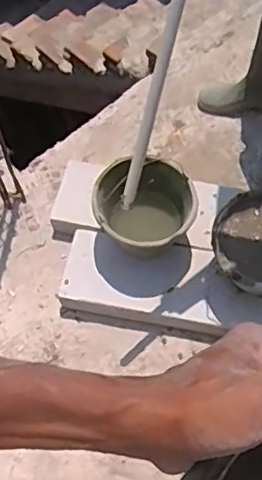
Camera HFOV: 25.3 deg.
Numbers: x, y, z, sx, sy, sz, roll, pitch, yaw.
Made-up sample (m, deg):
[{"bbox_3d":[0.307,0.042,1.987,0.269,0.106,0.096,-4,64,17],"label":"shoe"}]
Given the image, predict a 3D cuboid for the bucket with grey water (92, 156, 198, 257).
[{"bbox_3d":[0.036,-0.061,1.426,0.245,0.175,0.207,-4,62,0],"label":"bucket with grey water"}]

